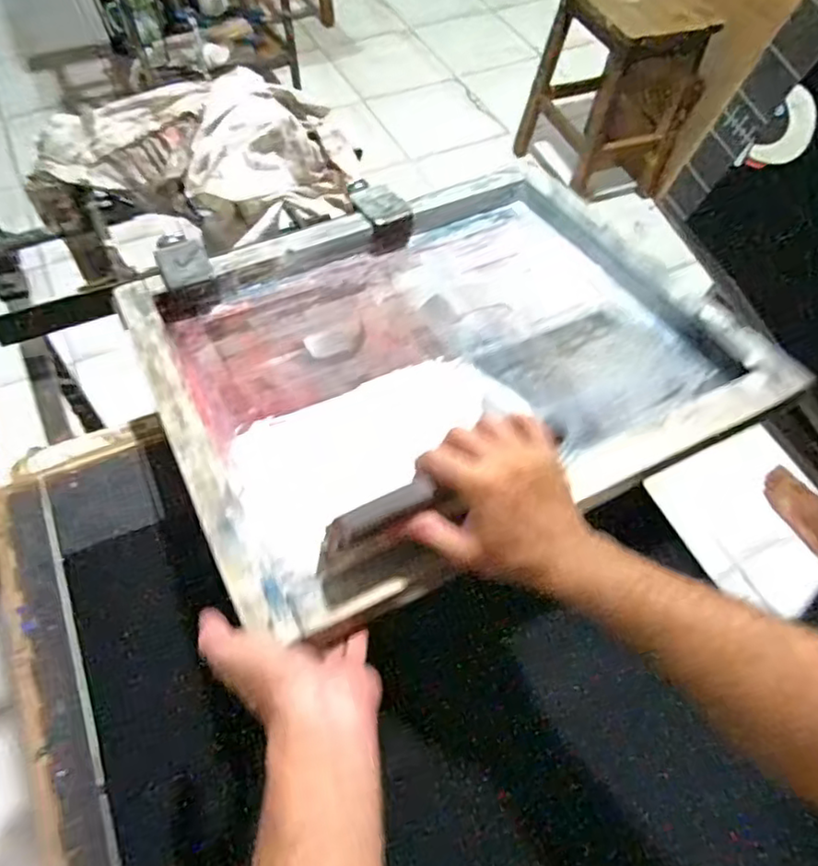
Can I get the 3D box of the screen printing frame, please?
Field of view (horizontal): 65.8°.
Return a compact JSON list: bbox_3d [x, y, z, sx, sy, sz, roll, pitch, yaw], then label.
[{"bbox_3d":[0.028,-0.094,0.669,0.553,0.058,0.469,-23,55,-16],"label":"screen printing frame"}]

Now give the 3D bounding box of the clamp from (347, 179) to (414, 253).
[{"bbox_3d":[-0.042,-0.288,0.802,0.057,0.046,0.121,-18,61,-14],"label":"clamp"}]

